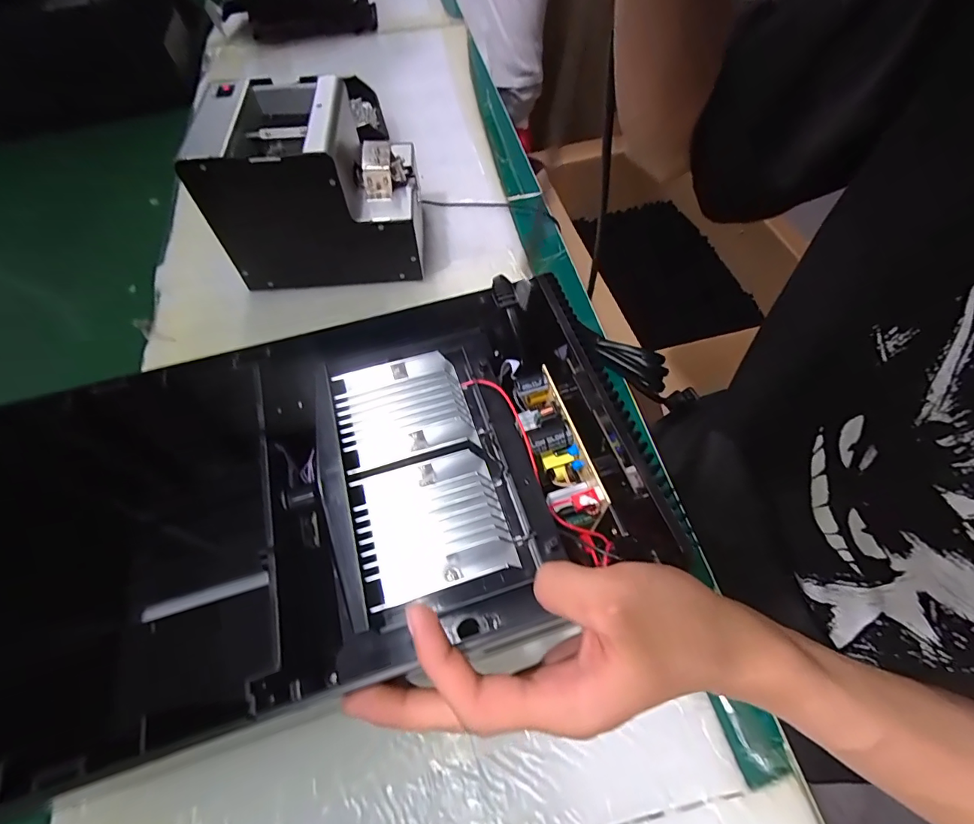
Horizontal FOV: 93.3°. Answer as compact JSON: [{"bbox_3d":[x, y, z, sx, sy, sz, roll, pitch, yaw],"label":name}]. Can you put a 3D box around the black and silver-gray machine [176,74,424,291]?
[{"bbox_3d":[-0.161,-0.218,0.451,0.180,0.141,0.132,-4,59,-1],"label":"black and silver-gray machine"}]

